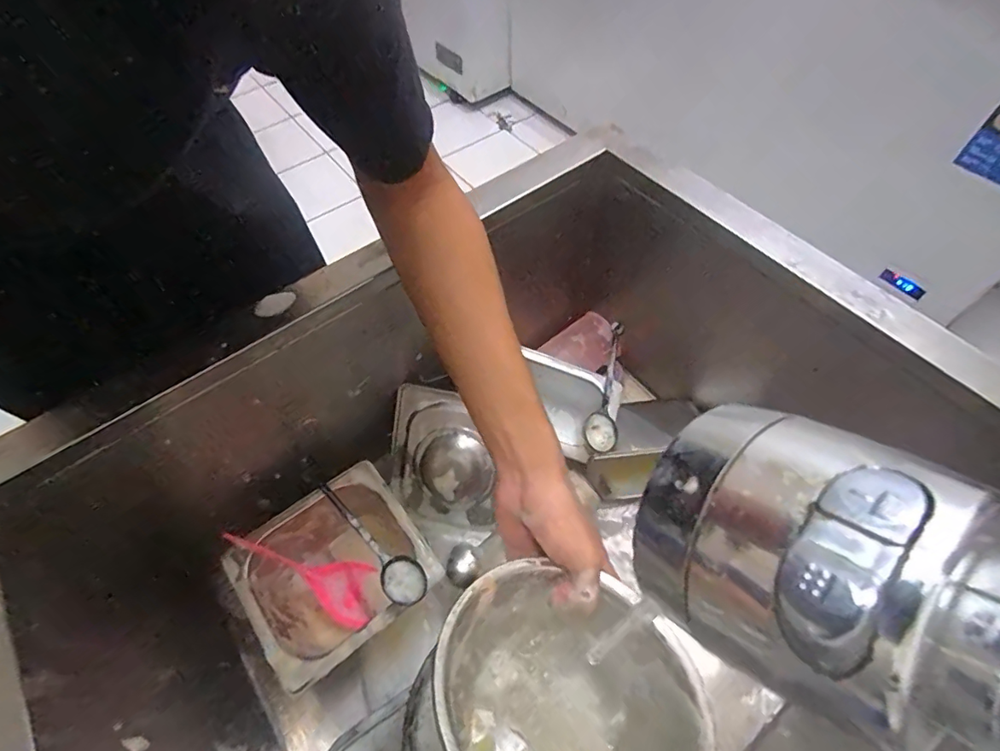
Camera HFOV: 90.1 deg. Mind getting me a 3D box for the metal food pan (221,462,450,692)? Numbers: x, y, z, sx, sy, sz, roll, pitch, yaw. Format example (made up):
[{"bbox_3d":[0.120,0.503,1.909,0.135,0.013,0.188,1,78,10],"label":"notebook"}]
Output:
[{"bbox_3d":[-0.172,0.221,0.556,0.175,0.108,0.160,-35,63,-18],"label":"metal food pan"}]

